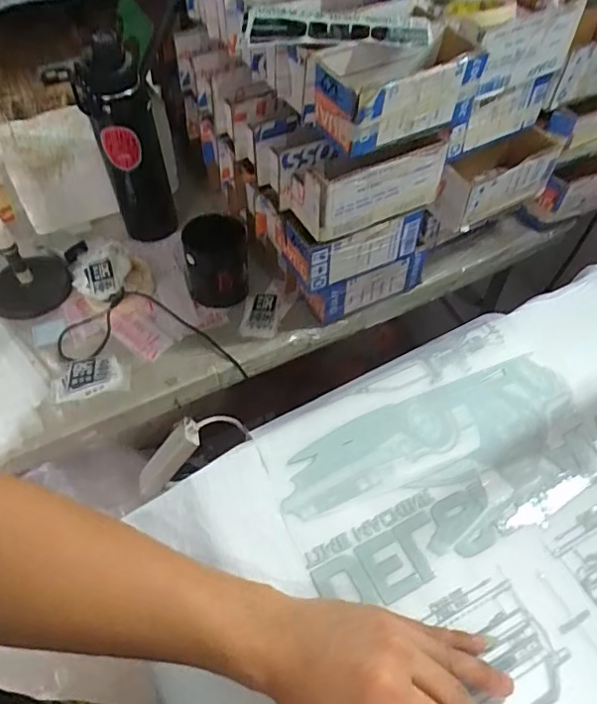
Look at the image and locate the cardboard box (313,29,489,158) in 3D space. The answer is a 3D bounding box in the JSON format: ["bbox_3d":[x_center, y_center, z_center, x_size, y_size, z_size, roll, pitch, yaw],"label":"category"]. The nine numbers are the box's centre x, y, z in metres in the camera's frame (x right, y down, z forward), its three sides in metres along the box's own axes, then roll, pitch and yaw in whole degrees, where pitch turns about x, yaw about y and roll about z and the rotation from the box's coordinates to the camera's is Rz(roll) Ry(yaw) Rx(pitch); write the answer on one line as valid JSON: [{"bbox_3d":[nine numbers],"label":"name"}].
[{"bbox_3d":[0.098,-0.254,0.532,0.160,0.068,0.075,-25,56,-17],"label":"cardboard box"}]

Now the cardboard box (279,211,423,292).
[{"bbox_3d":[0.063,-0.133,0.643,0.146,0.076,0.068,-22,55,-15],"label":"cardboard box"}]

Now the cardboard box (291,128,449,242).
[{"bbox_3d":[0.071,-0.184,0.579,0.154,0.083,0.070,-25,56,-17],"label":"cardboard box"}]

